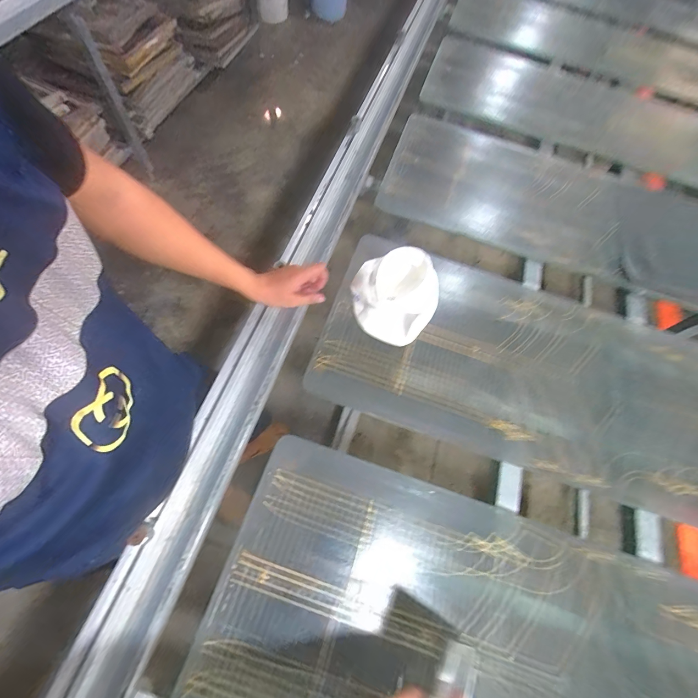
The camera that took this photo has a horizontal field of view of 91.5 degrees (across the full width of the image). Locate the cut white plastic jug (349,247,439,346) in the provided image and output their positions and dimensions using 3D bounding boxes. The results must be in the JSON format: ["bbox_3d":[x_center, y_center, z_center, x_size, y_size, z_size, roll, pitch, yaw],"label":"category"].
[{"bbox_3d":[0.076,-0.085,0.618,0.134,0.170,0.101,3,64,-2],"label":"cut white plastic jug"}]

